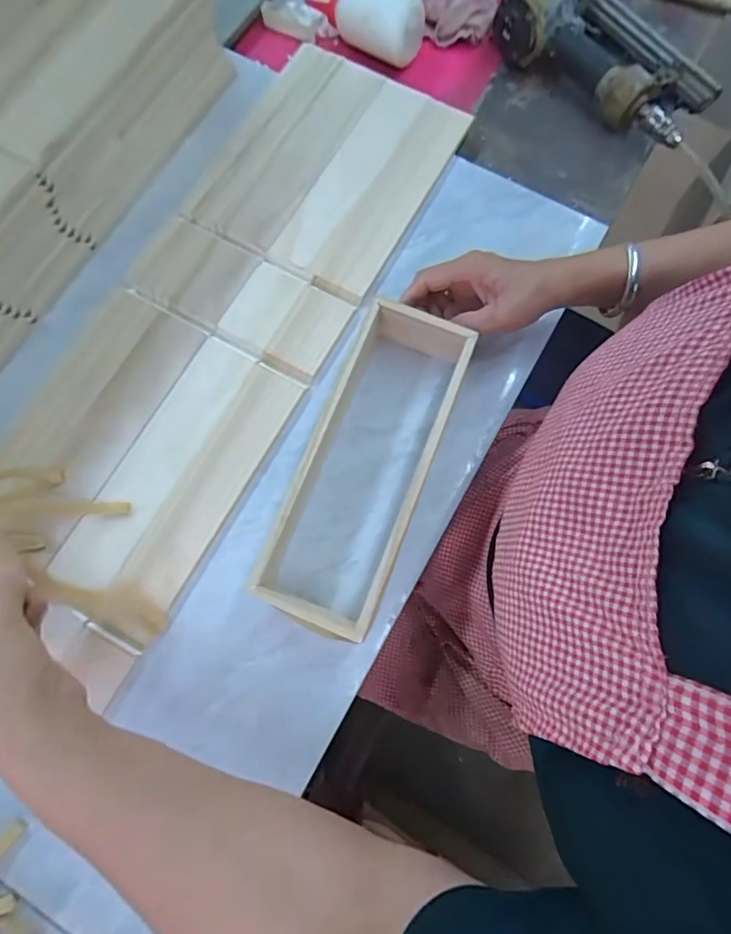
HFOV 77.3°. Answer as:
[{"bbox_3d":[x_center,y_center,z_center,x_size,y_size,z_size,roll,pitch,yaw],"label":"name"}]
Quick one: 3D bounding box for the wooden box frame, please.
[{"bbox_3d":[0.002,-0.005,0.399,0.109,0.052,0.284,19,73,2],"label":"wooden box frame"}]

